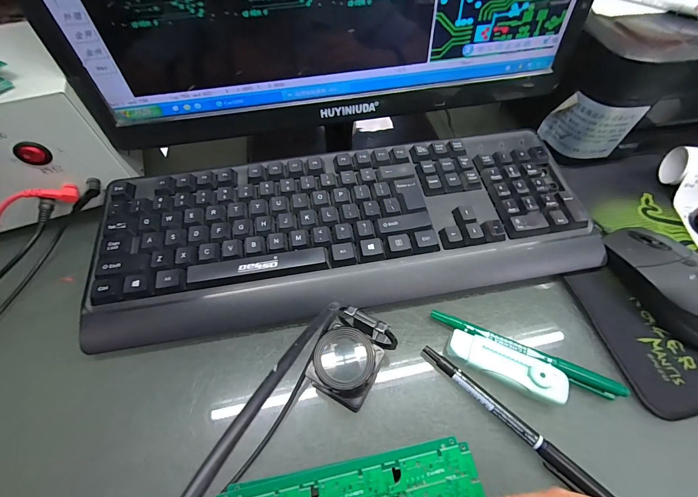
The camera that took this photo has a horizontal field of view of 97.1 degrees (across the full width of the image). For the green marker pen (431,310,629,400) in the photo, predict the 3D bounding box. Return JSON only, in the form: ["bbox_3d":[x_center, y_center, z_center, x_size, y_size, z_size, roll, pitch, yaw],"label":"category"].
[{"bbox_3d":[0.132,0.078,0.234,0.139,0.012,0.012,23,66,10],"label":"green marker pen"}]

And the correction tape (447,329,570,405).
[{"bbox_3d":[0.115,0.086,0.228,0.081,0.019,0.026,24,66,10],"label":"correction tape"}]

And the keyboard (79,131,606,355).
[{"bbox_3d":[0.000,-0.025,0.285,0.427,0.023,0.161,-7,64,-5],"label":"keyboard"}]

